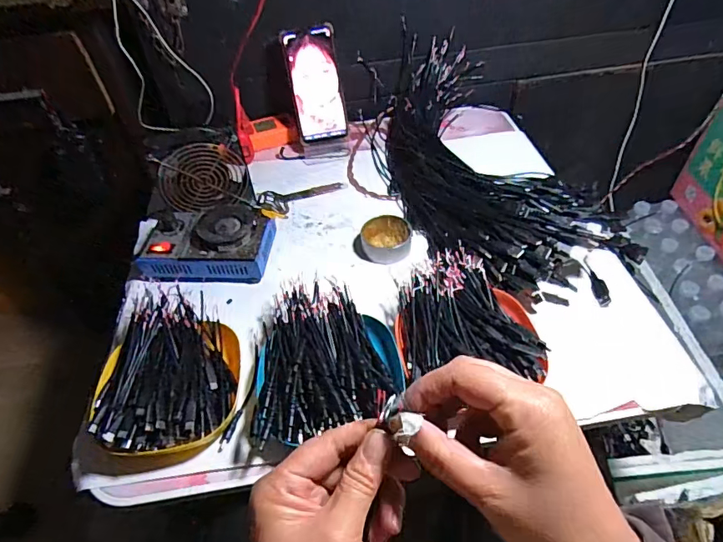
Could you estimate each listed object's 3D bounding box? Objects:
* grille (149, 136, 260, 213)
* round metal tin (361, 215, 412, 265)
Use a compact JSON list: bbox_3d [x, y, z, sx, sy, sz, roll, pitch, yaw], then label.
[{"bbox_3d":[-0.209,-0.122,0.639,0.111,0.104,0.023,-24,33,-22],"label":"grille"},{"bbox_3d":[0.033,-0.041,0.614,0.063,0.023,0.063,2,49,7],"label":"round metal tin"}]

